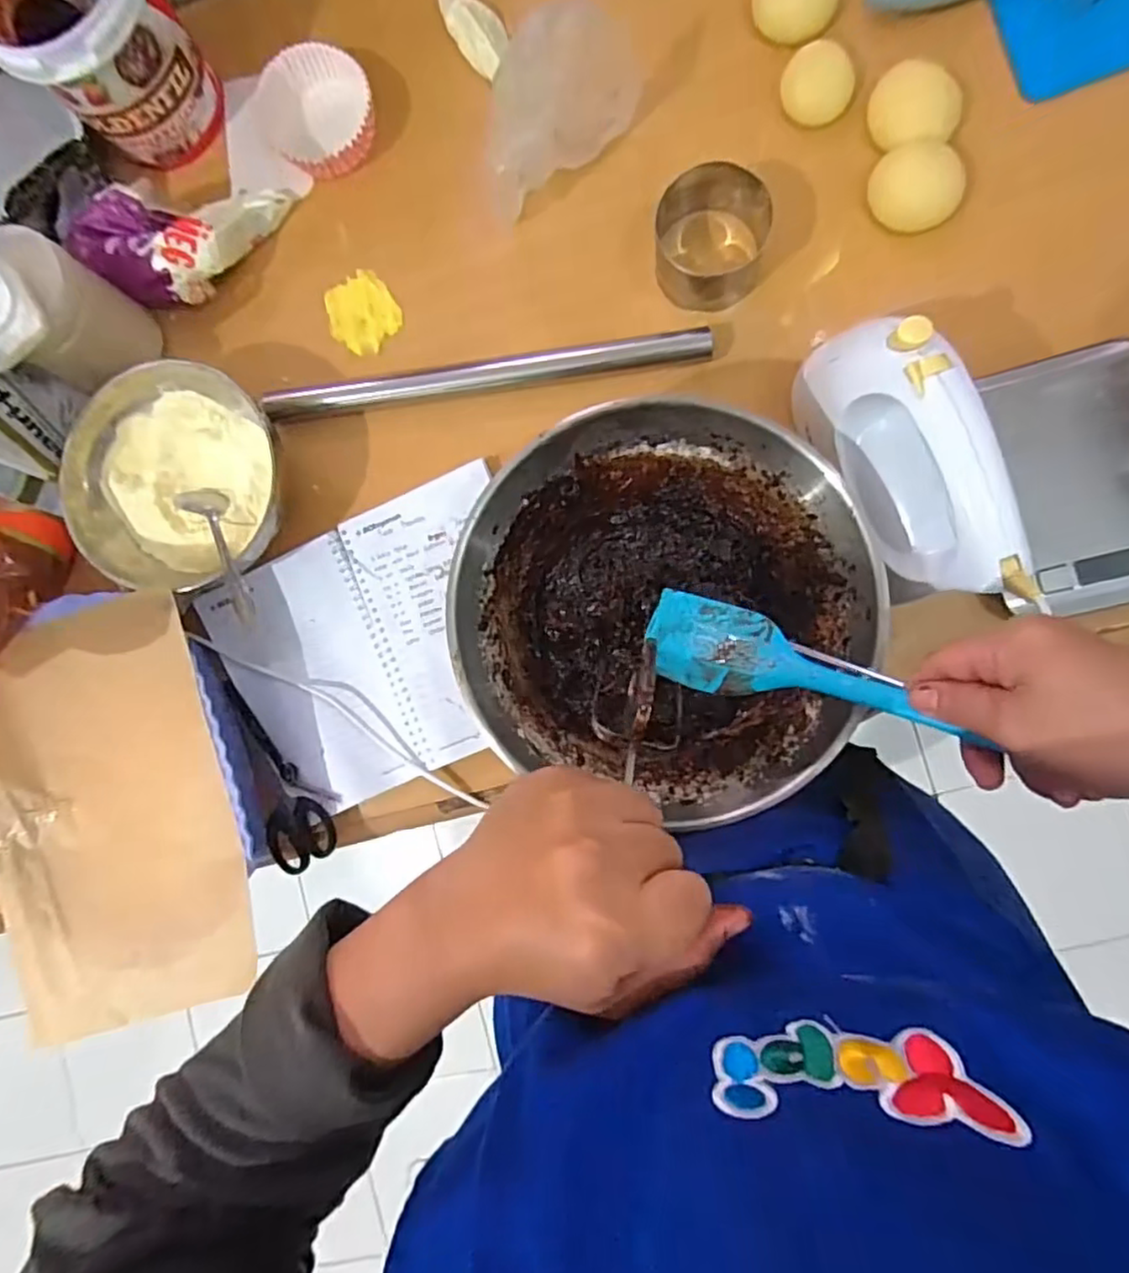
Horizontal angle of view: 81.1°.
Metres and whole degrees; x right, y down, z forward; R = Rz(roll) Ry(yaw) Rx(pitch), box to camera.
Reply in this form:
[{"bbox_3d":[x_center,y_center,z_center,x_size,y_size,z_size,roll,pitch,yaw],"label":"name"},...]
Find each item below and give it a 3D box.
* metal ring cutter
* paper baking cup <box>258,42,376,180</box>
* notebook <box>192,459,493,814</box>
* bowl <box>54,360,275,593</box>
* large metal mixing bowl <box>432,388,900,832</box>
[{"bbox_3d":[0.110,-0.294,0.479,0.078,0.048,0.090,26,93,7],"label":"metal ring cutter"},{"bbox_3d":[-0.196,-0.424,0.531,0.093,0.033,0.082,44,95,6],"label":"paper baking cup"},{"bbox_3d":[-0.147,0.010,0.524,0.247,0.015,0.204,-25,86,7],"label":"notebook"},{"bbox_3d":[-0.298,-0.127,0.524,0.161,0.064,0.173,-13,88,8],"label":"bowl"},{"bbox_3d":[0.065,-0.019,0.450,0.253,0.097,0.242,0,89,8],"label":"large metal mixing bowl"}]

